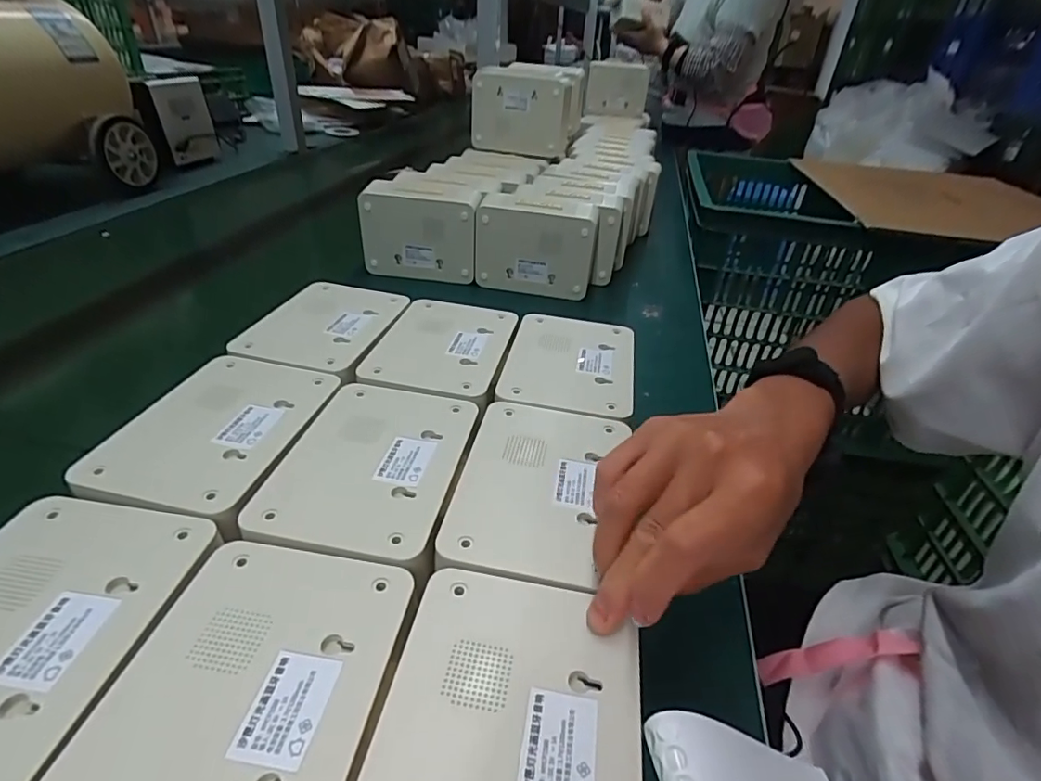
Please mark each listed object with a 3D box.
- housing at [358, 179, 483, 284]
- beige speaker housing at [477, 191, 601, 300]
[{"bbox_3d":[-0.123,-0.199,0.654,0.139,0.104,0.055,6,35,1],"label":"housing"},{"bbox_3d":[0.019,-0.177,0.639,0.140,0.103,0.053,8,35,5],"label":"beige speaker housing"}]

